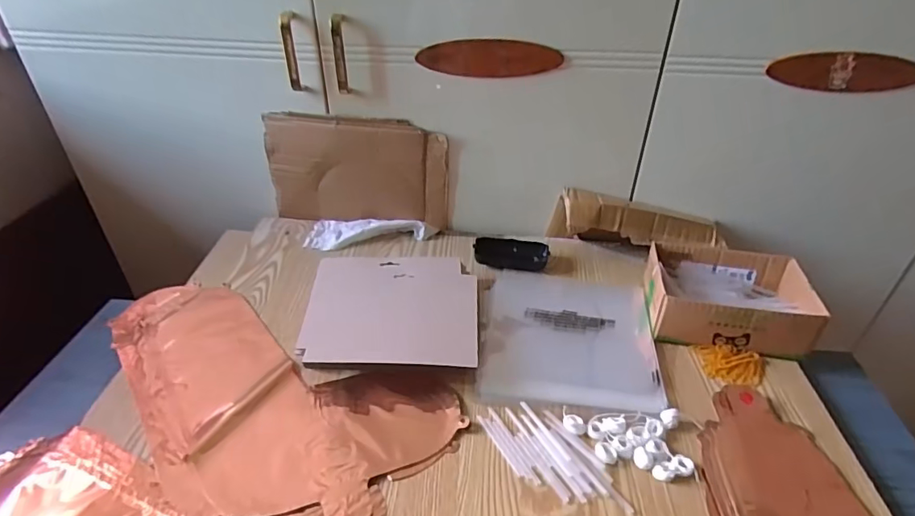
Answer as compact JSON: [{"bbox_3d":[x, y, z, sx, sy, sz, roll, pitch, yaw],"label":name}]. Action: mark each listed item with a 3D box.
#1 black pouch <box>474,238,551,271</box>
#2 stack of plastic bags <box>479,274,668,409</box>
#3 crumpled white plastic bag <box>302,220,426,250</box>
[{"bbox_3d":[0.081,-0.007,0.762,0.108,0.026,0.048,0,35,-1],"label":"black pouch"},{"bbox_3d":[0.140,0.090,0.646,0.208,0.008,0.232,5,36,6],"label":"stack of plastic bags"},{"bbox_3d":[-0.142,-0.038,0.799,0.176,0.023,0.070,3,36,3],"label":"crumpled white plastic bag"}]

